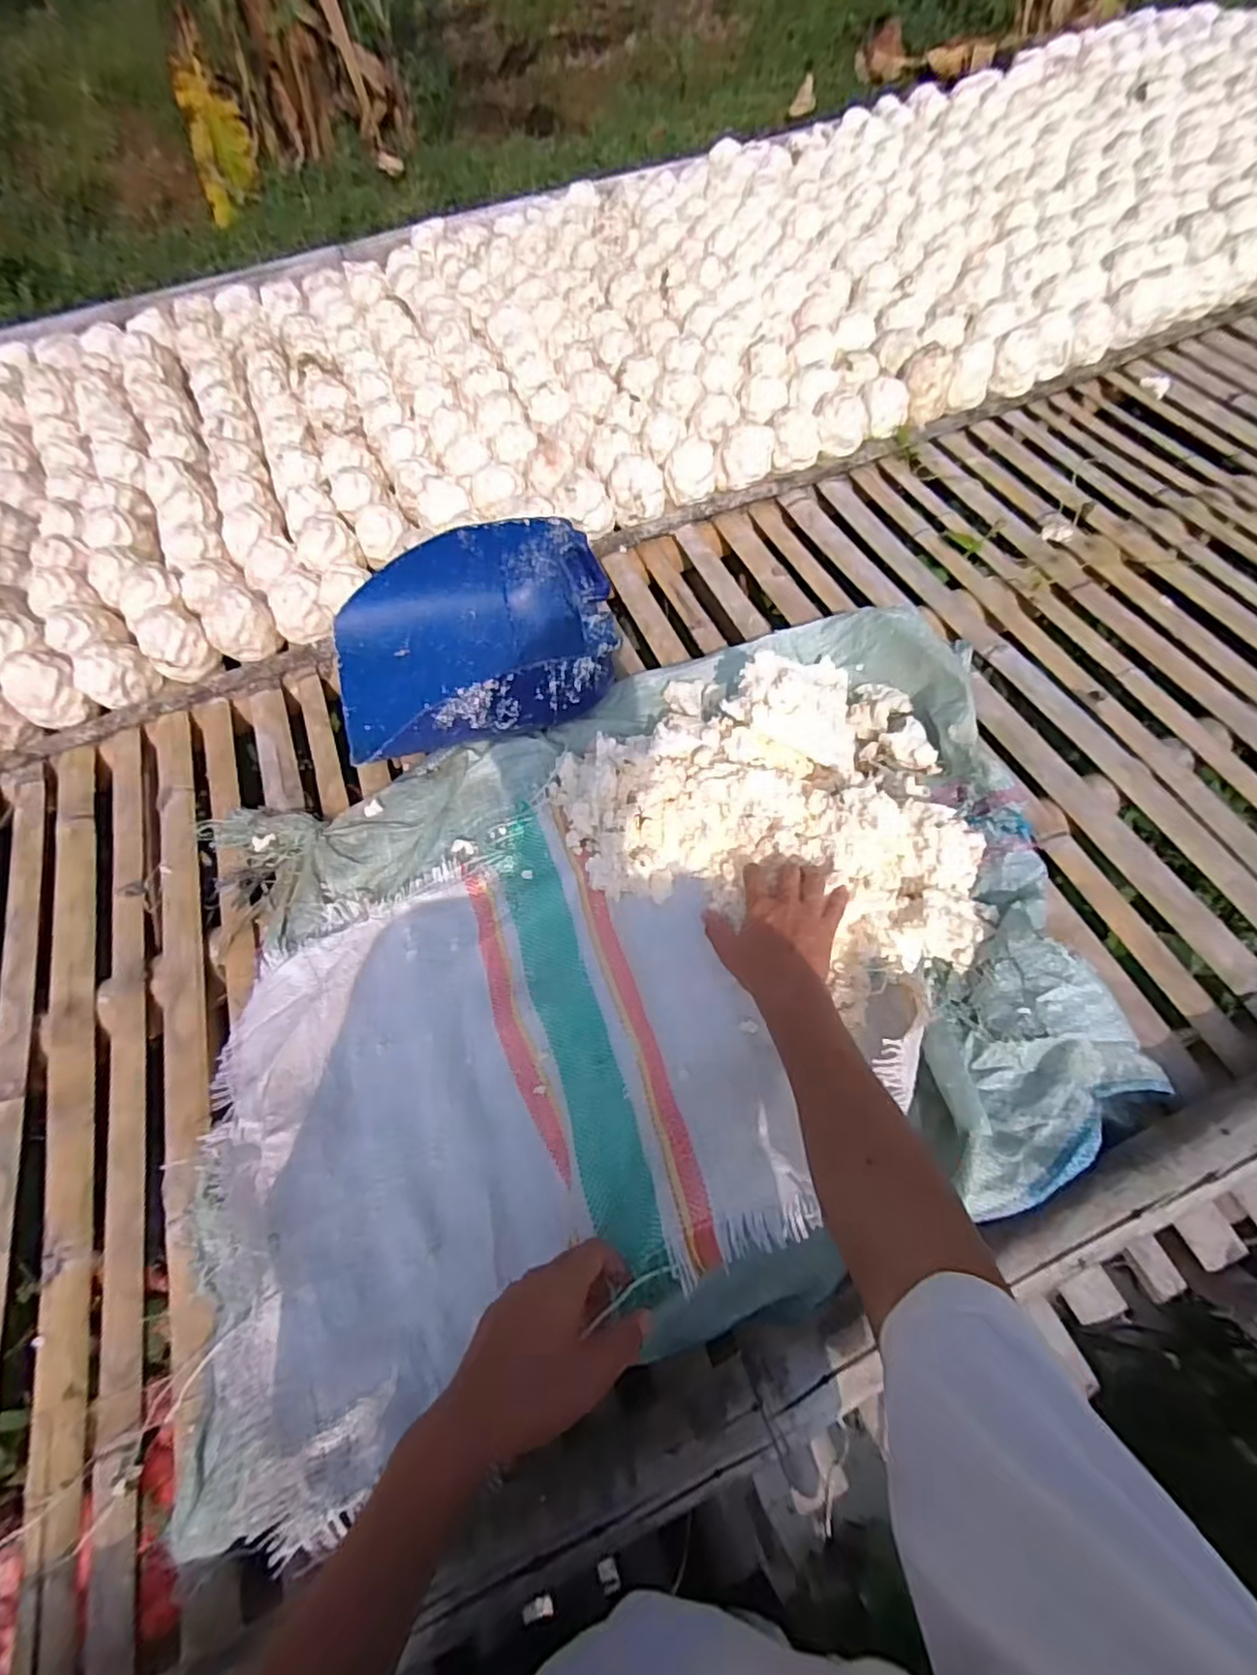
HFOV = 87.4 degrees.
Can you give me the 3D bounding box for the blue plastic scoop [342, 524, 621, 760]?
[{"bbox_3d":[-0.195,-0.241,0.828,0.344,0.148,0.301,-17,64,-6],"label":"blue plastic scoop"}]

